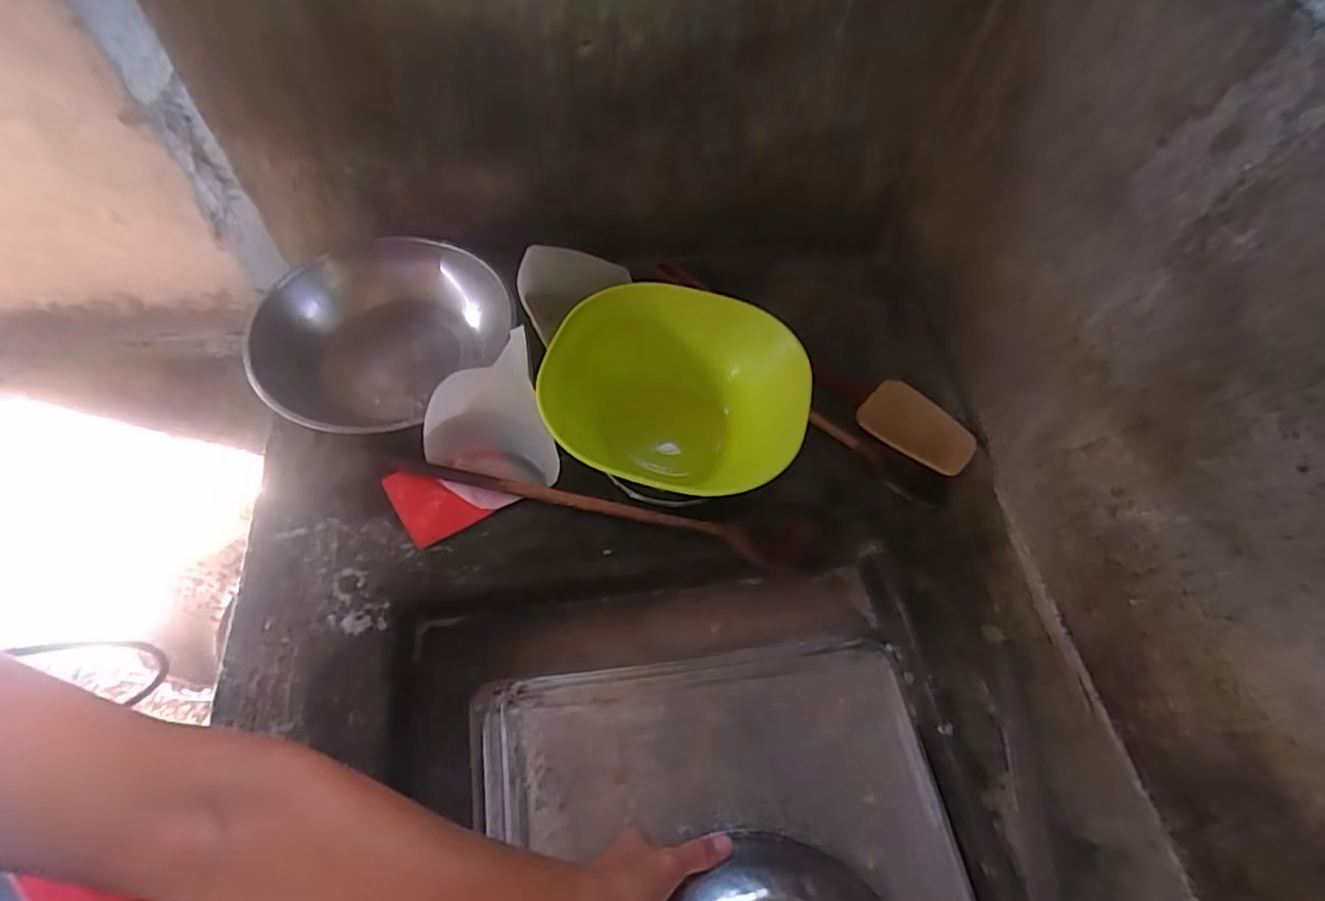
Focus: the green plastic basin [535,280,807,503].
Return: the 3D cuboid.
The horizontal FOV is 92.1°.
[{"bbox_3d":[0.019,-0.040,0.627,0.243,0.127,0.194,10,58,3],"label":"green plastic basin"}]

